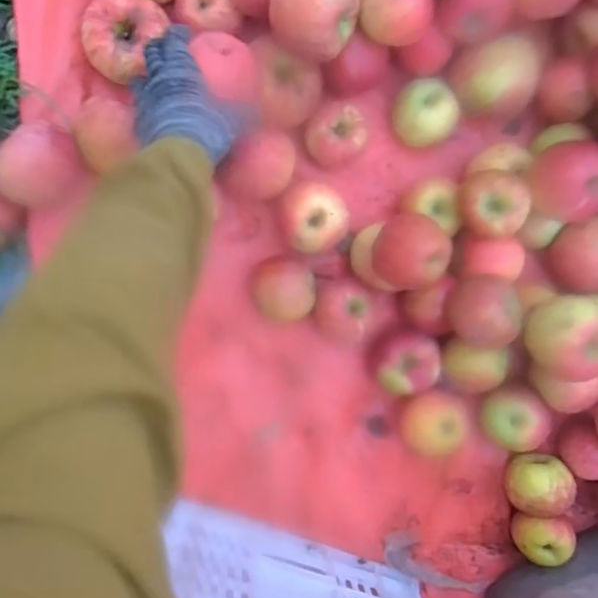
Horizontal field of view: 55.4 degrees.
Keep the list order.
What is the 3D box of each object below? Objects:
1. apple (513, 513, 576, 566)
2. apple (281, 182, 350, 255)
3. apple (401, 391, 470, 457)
[{"bbox_3d":[0.277,0.268,0.650,0.055,0.047,0.061,39,91,0],"label":"apple"},{"bbox_3d":[0.020,-0.088,0.623,0.075,0.070,0.070,0,91,1],"label":"apple"},{"bbox_3d":[0.152,0.138,0.640,0.073,0.051,0.071,0,91,1],"label":"apple"}]

